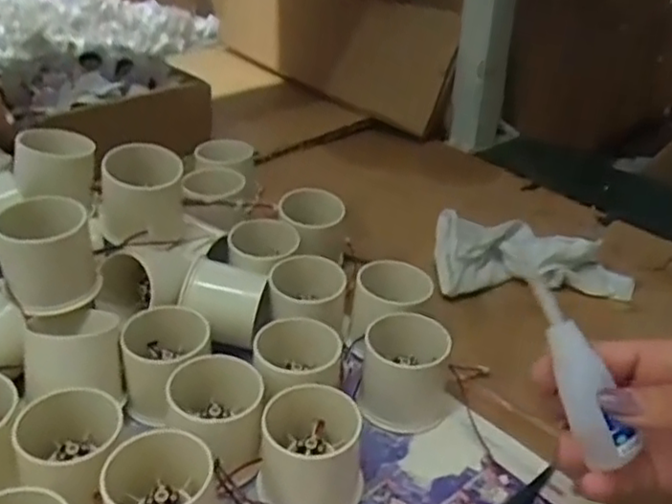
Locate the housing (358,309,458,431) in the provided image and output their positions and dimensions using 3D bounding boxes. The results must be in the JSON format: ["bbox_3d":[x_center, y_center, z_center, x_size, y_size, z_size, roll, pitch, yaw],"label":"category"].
[{"bbox_3d":[0.044,0.072,0.416,0.056,0.047,0.053,6,33,5],"label":"housing"}]

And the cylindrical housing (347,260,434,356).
[{"bbox_3d":[0.036,0.039,0.459,0.051,0.050,0.048,9,33,8],"label":"cylindrical housing"}]

